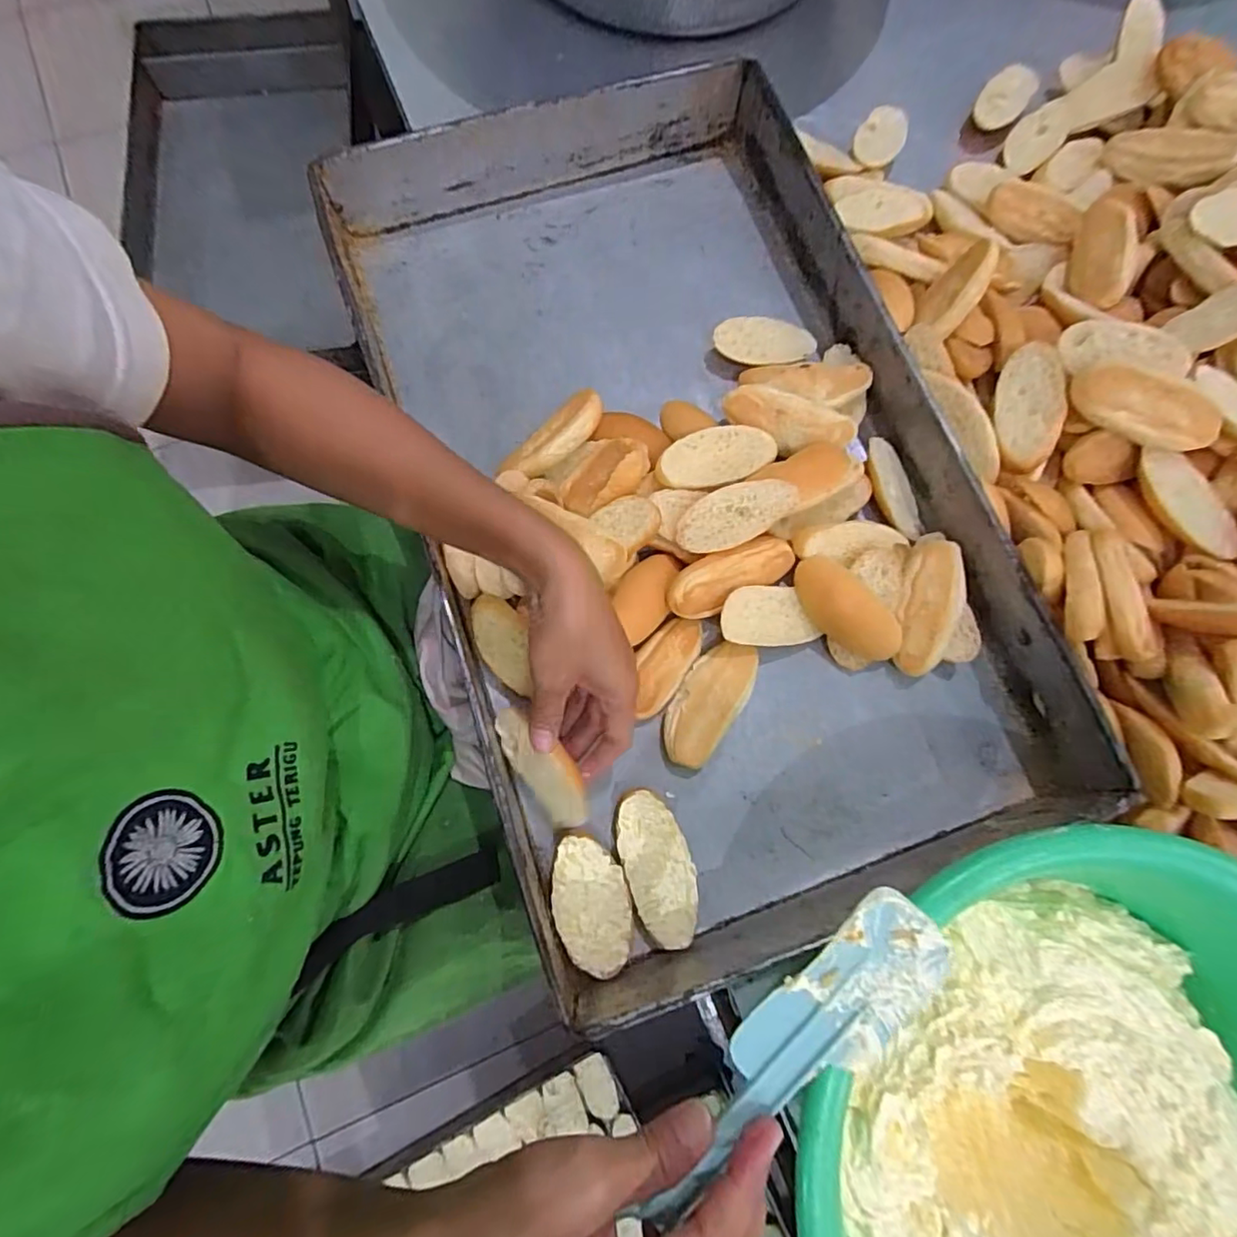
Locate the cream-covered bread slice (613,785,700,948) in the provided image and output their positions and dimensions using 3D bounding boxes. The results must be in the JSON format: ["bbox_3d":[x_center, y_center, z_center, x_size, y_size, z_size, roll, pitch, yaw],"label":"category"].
[{"bbox_3d":[0.025,0.159,0.379,0.041,0.023,0.092,-19,78,-6],"label":"cream-covered bread slice"}]

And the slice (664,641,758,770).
[{"bbox_3d":[0.061,0.058,0.405,0.040,0.021,0.089,33,78,6],"label":"slice"}]

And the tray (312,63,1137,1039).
[{"bbox_3d":[0.040,-0.102,0.420,0.358,0.069,0.623,-20,78,-6],"label":"tray"}]

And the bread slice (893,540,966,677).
[{"bbox_3d":[0.218,-0.007,0.411,0.037,0.021,0.093,11,96,27],"label":"bread slice"}]

